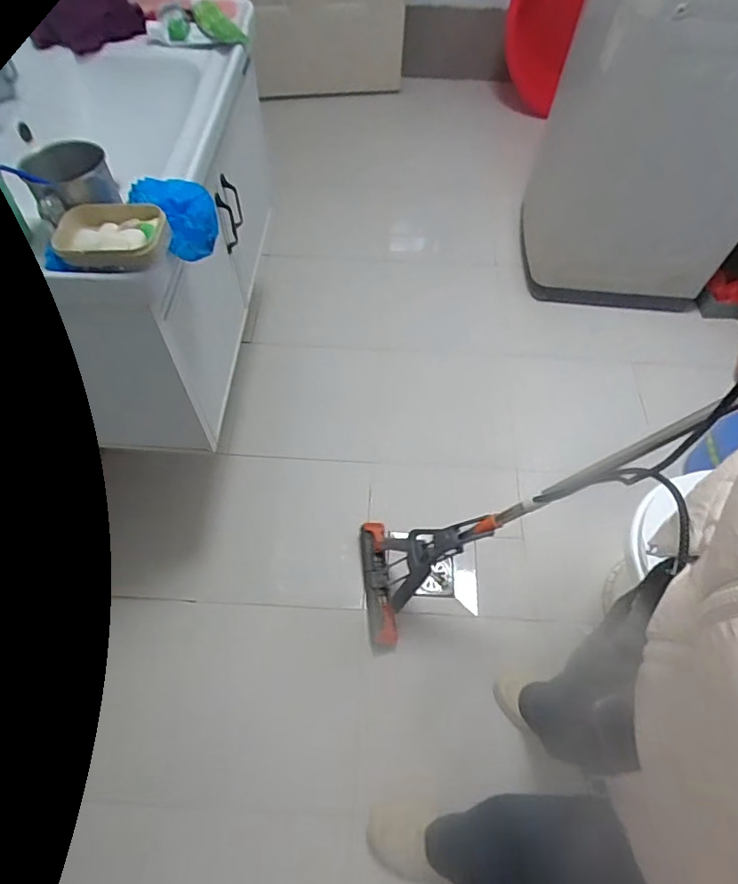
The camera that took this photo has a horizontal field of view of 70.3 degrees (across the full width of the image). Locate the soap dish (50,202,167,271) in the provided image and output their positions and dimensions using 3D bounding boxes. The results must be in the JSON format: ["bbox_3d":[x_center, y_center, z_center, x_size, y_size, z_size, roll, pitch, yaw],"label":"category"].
[{"bbox_3d":[-0.321,-0.257,0.653,0.136,0.041,0.100,4,60,0],"label":"soap dish"}]

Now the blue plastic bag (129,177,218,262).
[{"bbox_3d":[-0.253,-0.307,0.705,0.081,0.042,0.135,-32,66,-18],"label":"blue plastic bag"}]

